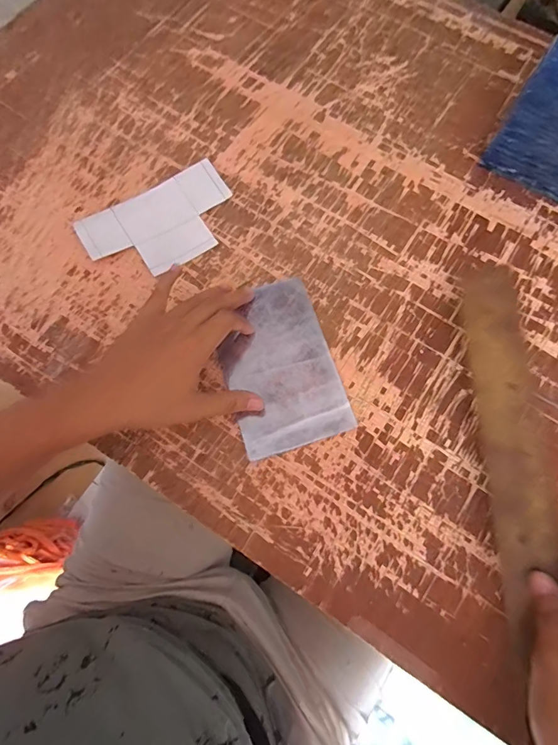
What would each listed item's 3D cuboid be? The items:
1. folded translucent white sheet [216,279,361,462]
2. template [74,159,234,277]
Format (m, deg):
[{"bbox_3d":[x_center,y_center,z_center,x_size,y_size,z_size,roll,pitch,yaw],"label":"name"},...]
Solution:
[{"bbox_3d":[-0.002,-0.009,0.397,0.105,0.007,0.167,-17,73,-7],"label":"folded translucent white sheet"},{"bbox_3d":[-0.126,-0.162,0.436,0.165,0.006,0.100,-31,76,-10],"label":"template"}]

